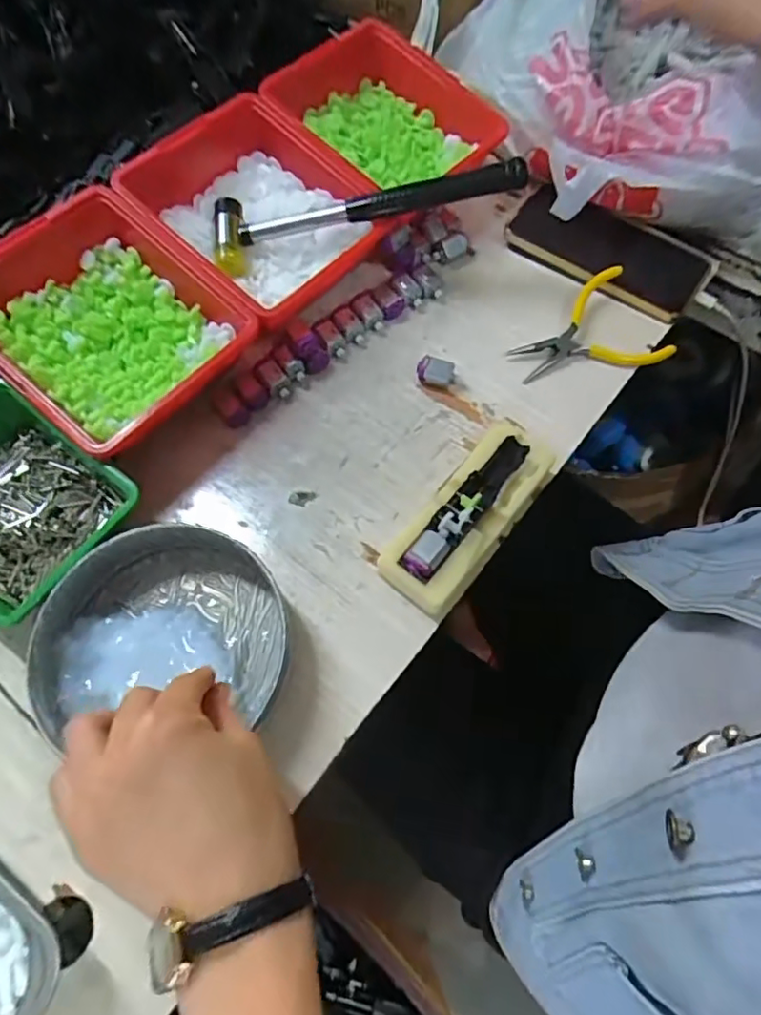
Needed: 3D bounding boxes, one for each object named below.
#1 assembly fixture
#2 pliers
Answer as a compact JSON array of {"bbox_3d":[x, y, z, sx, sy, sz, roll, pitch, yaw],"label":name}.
[{"bbox_3d":[0.060,0.004,0.375,0.051,0.035,0.136,37,70,13],"label":"assembly fixture"},{"bbox_3d":[0.162,-0.131,0.444,0.112,0.023,0.082,-28,70,-13],"label":"pliers"}]

